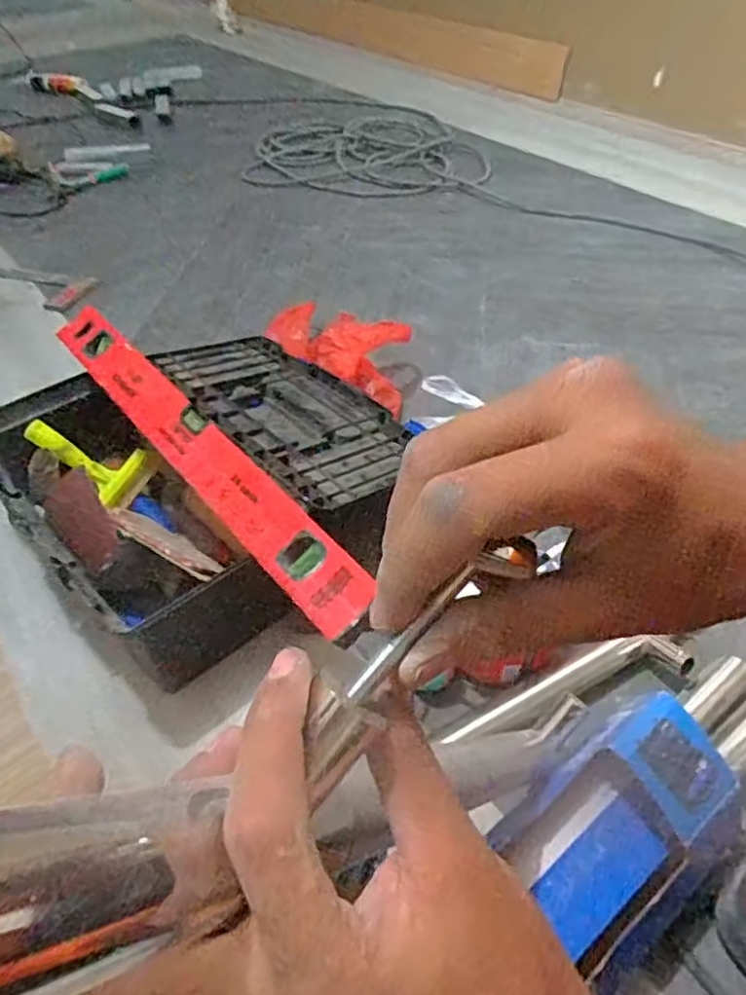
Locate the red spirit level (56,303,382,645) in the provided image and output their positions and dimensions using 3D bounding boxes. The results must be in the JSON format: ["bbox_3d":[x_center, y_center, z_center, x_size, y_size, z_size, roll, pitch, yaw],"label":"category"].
[{"bbox_3d":[-0.196,-0.065,0.693,0.061,0.027,0.602,-30,52,-26],"label":"red spirit level"}]

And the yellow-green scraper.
[{"bbox_3d":[-0.351,-0.050,0.803,0.139,0.021,0.081,29,50,0],"label":"yellow-green scraper"}]

